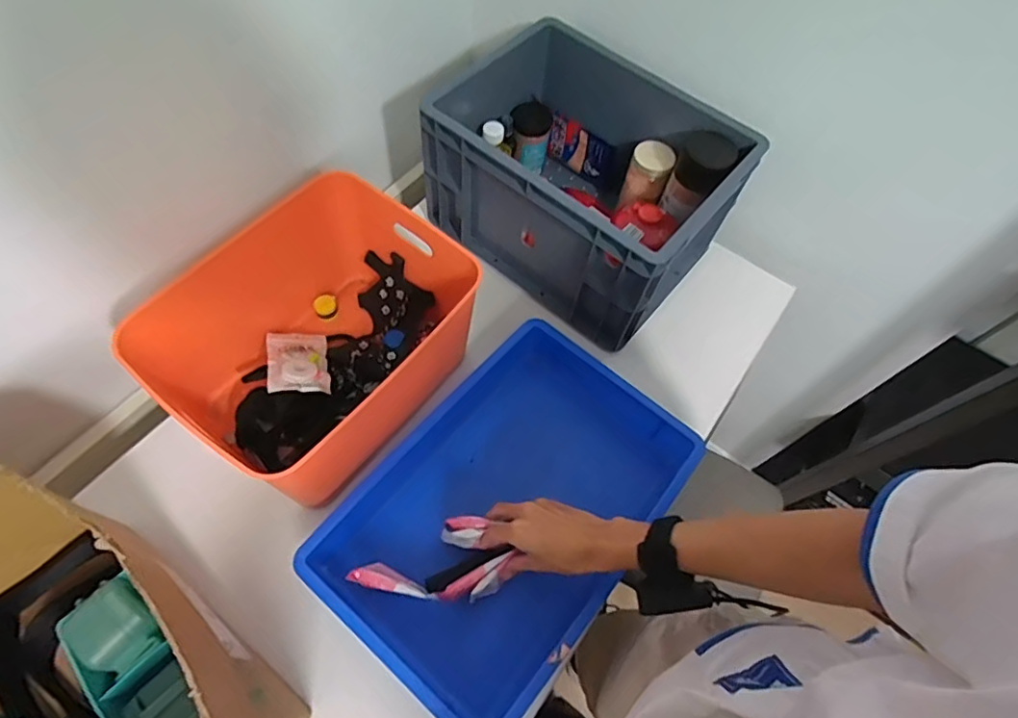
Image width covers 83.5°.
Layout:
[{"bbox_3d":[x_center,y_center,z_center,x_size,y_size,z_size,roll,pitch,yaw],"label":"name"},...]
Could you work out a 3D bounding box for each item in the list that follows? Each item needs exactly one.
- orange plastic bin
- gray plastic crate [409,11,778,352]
[{"bbox_3d":[-0.237,-0.024,0.734,0.286,0.193,0.335,38,68,15],"label":"orange plastic bin"},{"bbox_3d":[0.101,-0.270,0.862,0.411,0.239,0.291,39,68,15],"label":"gray plastic crate"}]

